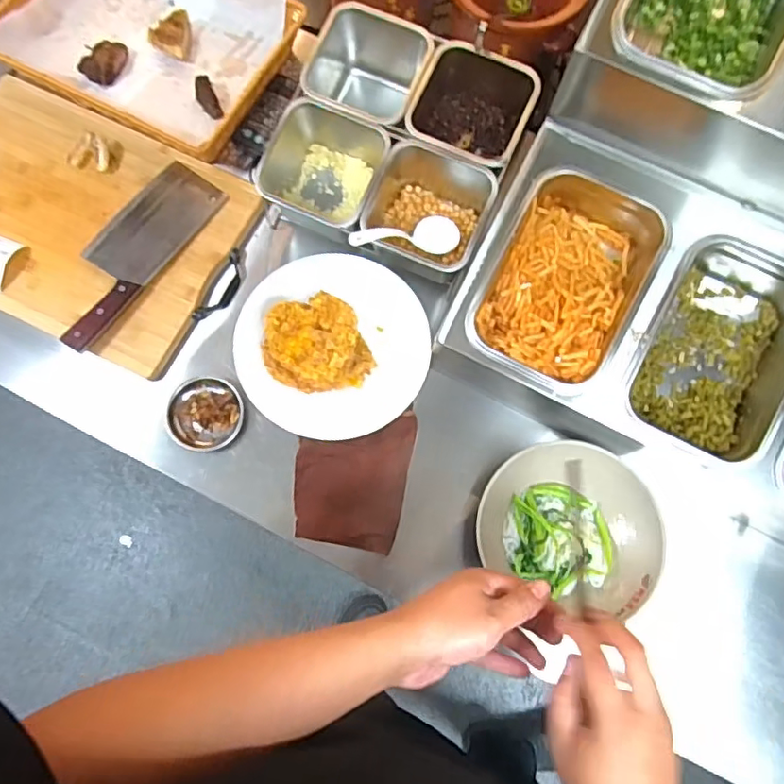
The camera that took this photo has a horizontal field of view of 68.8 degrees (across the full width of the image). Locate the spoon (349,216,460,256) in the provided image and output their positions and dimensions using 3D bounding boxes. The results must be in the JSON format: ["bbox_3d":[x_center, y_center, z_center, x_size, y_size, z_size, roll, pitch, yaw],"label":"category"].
[{"bbox_3d":[0.015,-0.192,0.704,0.160,0.035,0.052,-11,73,-39],"label":"spoon"}]

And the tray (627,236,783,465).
[{"bbox_3d":[0.370,-0.047,0.662,0.164,0.100,0.235,25,88,6],"label":"tray"}]

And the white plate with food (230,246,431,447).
[{"bbox_3d":[-0.064,-0.067,0.703,0.218,0.084,0.232,1,75,-2],"label":"white plate with food"}]

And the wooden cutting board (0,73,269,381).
[{"bbox_3d":[-0.404,-0.224,0.754,0.415,0.029,0.289,25,77,-5],"label":"wooden cutting board"}]

